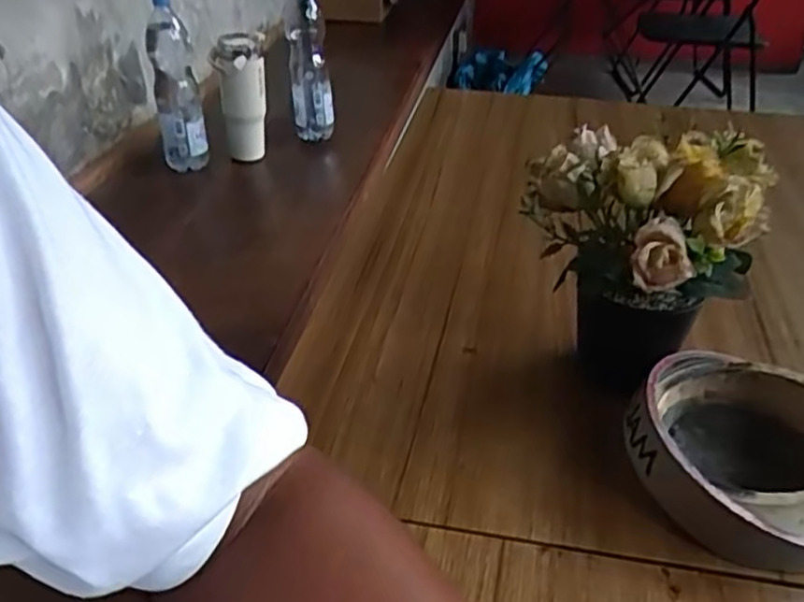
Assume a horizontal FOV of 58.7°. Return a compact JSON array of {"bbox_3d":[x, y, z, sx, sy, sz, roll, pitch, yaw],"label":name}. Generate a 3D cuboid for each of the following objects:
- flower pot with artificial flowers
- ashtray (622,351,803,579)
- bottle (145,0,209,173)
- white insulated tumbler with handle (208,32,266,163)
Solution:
[{"bbox_3d":[0.134,-0.010,0.429,0.117,0.169,0.118,-2,34,1],"label":"flower pot with artificial flowers"},{"bbox_3d":[0.196,0.086,0.399,0.129,0.044,0.120,25,40,30],"label":"ashtray"},{"bbox_3d":[-0.455,-0.431,1.444,0.089,0.333,0.115,-9,35,-16],"label":"bottle"},{"bbox_3d":[-0.337,-0.425,1.506,0.099,0.250,0.088,-8,35,-14],"label":"white insulated tumbler with handle"}]

